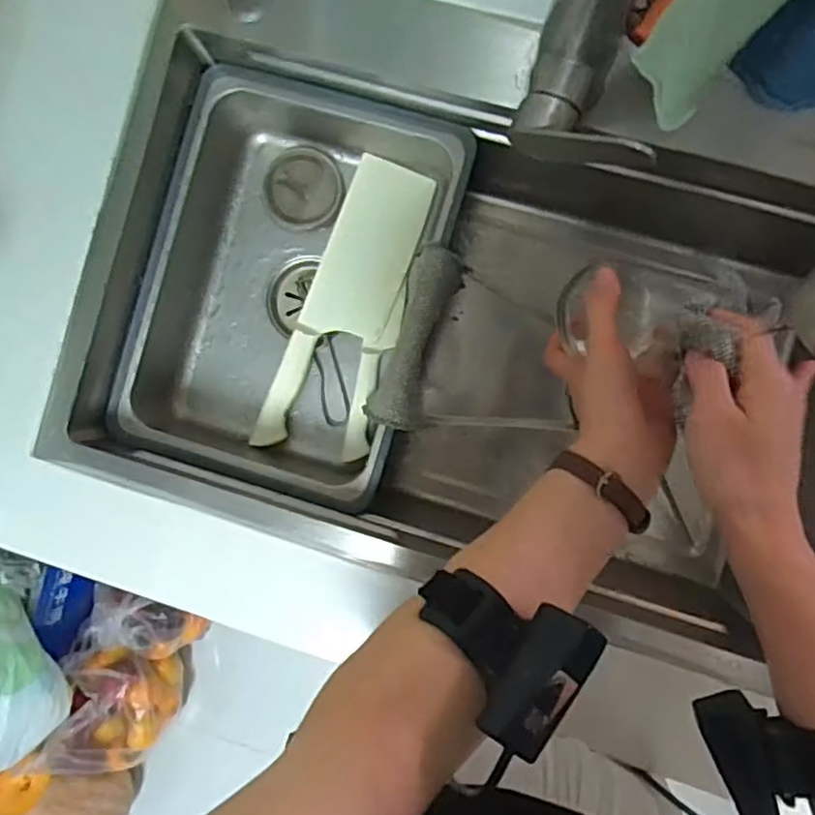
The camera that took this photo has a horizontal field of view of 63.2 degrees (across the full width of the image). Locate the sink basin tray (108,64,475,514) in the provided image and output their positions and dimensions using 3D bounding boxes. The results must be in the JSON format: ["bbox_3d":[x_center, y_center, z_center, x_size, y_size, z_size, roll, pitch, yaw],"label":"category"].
[{"bbox_3d":[-0.107,-0.111,0.637,0.256,0.100,0.347,16,93,5],"label":"sink basin tray"}]

